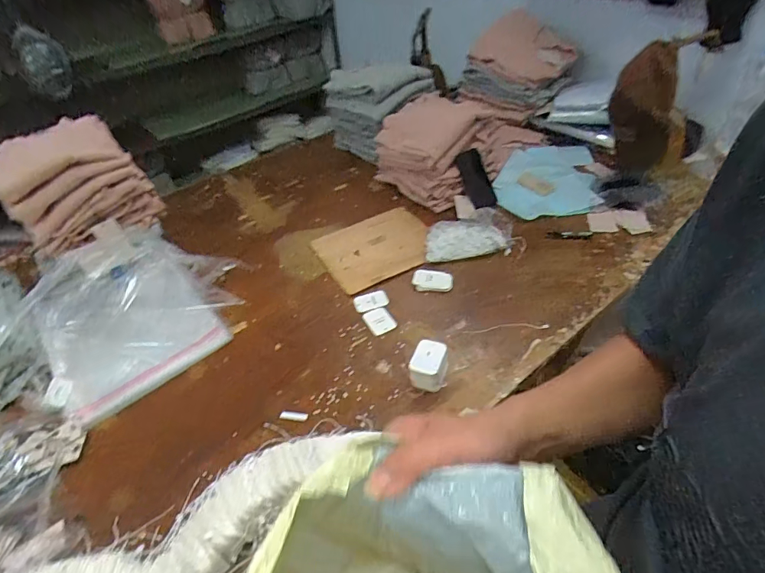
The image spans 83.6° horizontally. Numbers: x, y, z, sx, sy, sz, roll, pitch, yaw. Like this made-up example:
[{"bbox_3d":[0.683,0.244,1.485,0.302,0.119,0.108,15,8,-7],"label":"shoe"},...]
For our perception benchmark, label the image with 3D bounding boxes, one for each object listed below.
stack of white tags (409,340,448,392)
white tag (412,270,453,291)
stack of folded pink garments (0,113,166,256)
[{"bbox_3d":[0.084,0.141,0.761,0.057,0.058,0.074,12,45,20],"label":"stack of white tags"},{"bbox_3d":[0.112,-0.014,0.963,0.089,0.008,0.061,5,43,14],"label":"white tag"},{"bbox_3d":[-0.723,-0.246,1.009,0.273,0.198,0.245,-31,47,-24],"label":"stack of folded pink garments"}]

